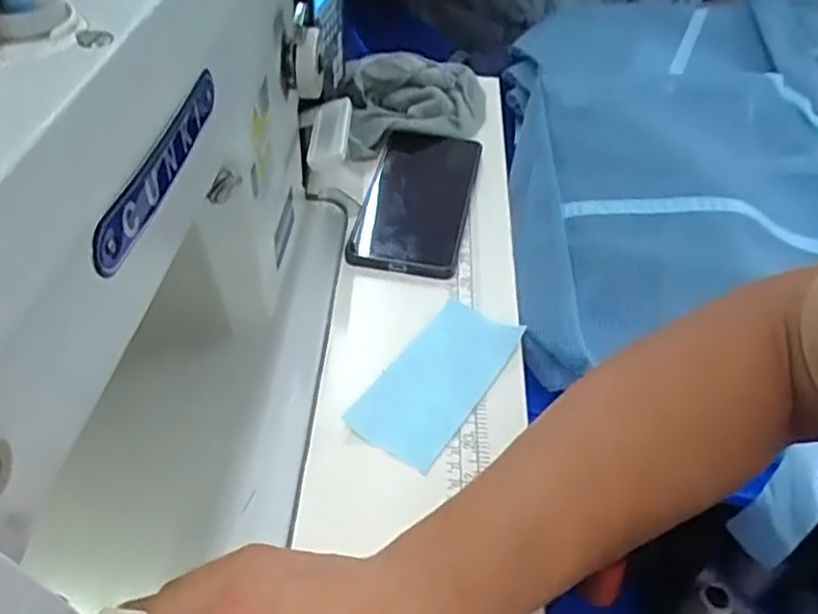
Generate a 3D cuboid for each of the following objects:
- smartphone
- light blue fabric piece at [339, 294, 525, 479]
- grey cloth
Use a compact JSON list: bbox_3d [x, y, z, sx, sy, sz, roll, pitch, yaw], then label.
[{"bbox_3d":[0.007,-0.091,0.536,0.079,0.014,0.171,8,45,6],"label":"smartphone"},{"bbox_3d":[0.016,0.042,0.414,0.055,0.009,0.115,28,50,18],"label":"light blue fabric piece"},{"bbox_3d":[0.008,-0.177,0.600,0.130,0.041,0.091,-7,45,-10],"label":"grey cloth"}]

